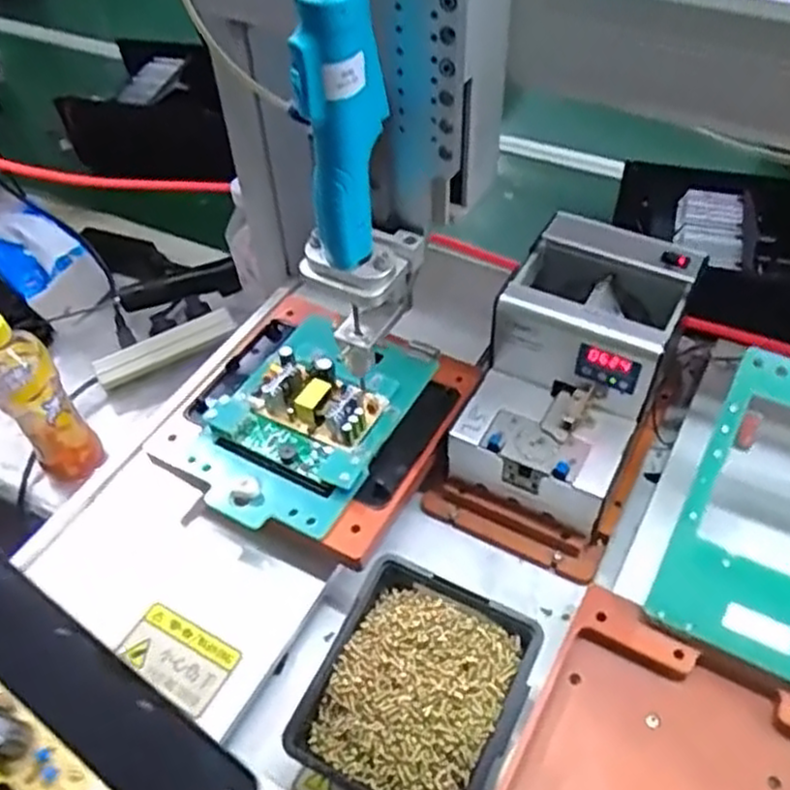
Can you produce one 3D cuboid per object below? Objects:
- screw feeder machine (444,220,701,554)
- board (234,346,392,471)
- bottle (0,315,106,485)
[{"bbox_3d":[0.140,-0.020,0.589,0.120,0.125,0.201,23,56,22],"label":"screw feeder machine"},{"bbox_3d":[-0.064,0.010,0.581,0.097,0.026,0.078,21,55,20],"label":"board"},{"bbox_3d":[-0.355,0.006,0.749,0.062,0.222,0.063,-34,56,-22],"label":"bottle"}]

